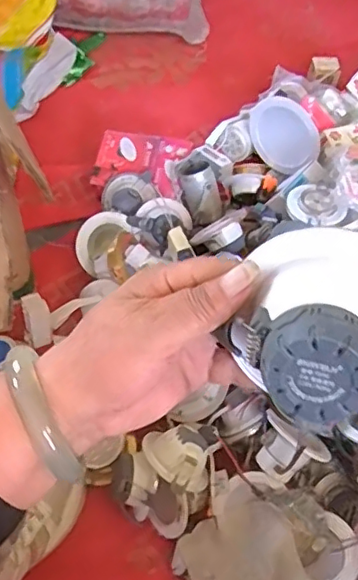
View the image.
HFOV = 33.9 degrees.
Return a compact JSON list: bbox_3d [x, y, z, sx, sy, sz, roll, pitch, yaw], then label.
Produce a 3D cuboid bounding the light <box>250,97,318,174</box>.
[{"bbox_3d":[0.173,-0.259,0.987,0.016,0.118,0.121,-35,107,-39],"label":"light"}]

